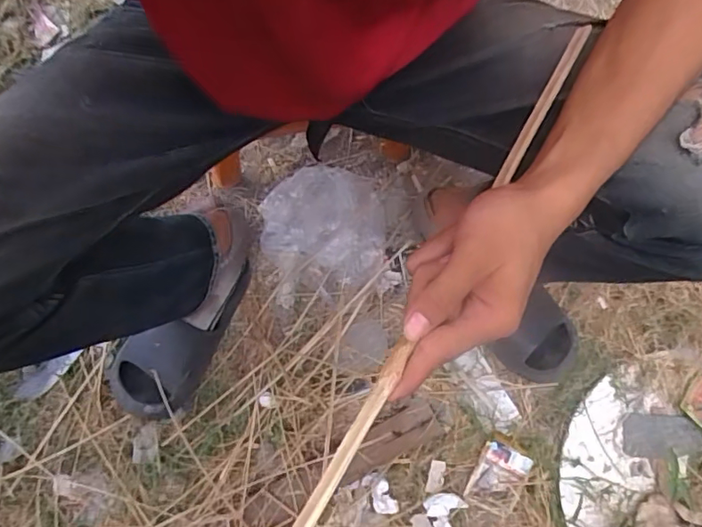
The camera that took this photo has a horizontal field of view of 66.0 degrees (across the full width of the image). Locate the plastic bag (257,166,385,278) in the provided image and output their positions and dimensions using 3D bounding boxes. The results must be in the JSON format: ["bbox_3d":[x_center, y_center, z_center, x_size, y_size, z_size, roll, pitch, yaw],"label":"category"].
[{"bbox_3d":[-0.046,-0.063,0.833,0.195,0.063,0.165,3,79,1],"label":"plastic bag"}]

